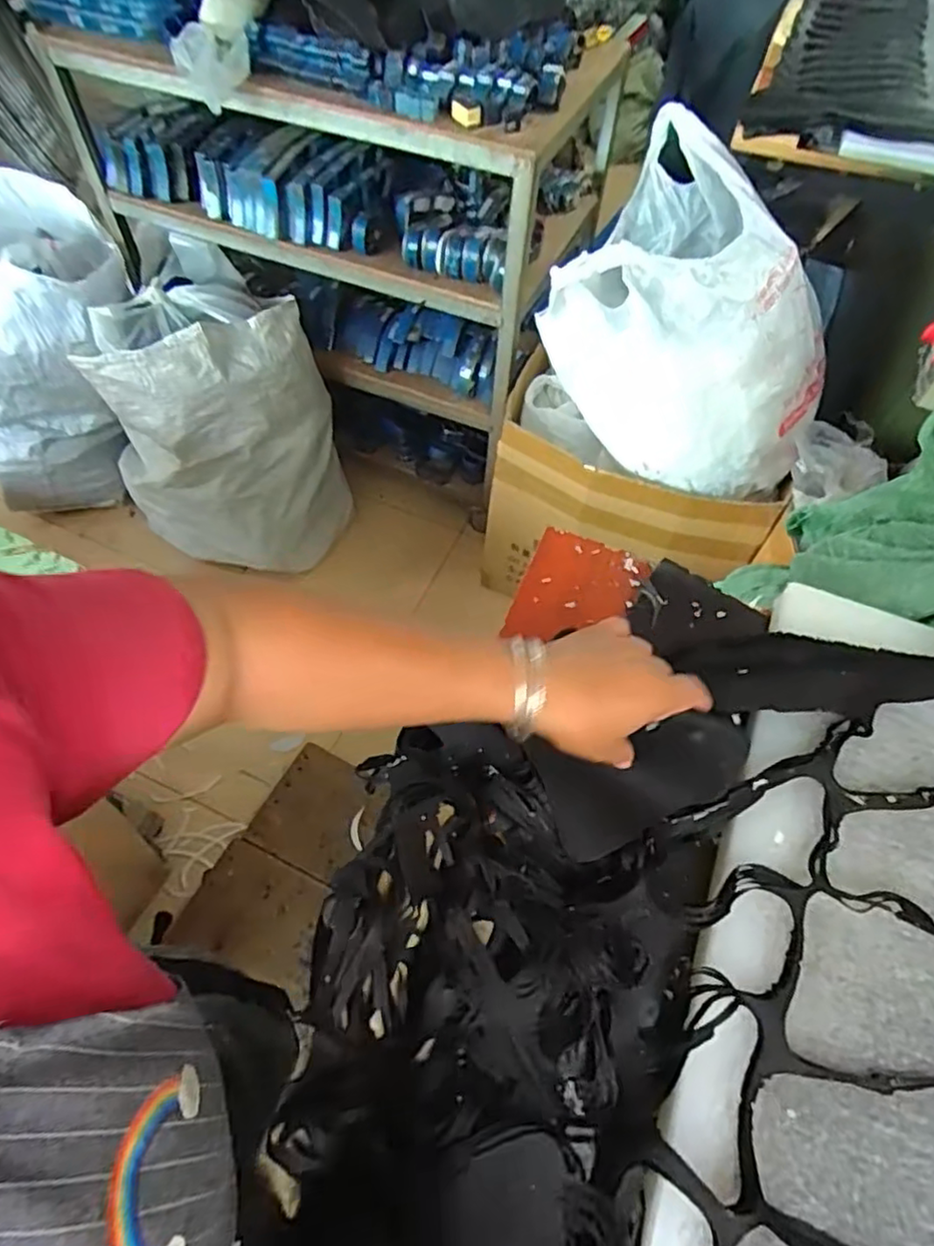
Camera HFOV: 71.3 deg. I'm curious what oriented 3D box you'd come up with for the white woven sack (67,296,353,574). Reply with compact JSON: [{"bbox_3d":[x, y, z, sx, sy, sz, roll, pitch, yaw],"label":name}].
[{"bbox_3d":[-0.612,-0.402,1.729,0.551,0.724,0.323,-18,62,-12],"label":"white woven sack"}]

